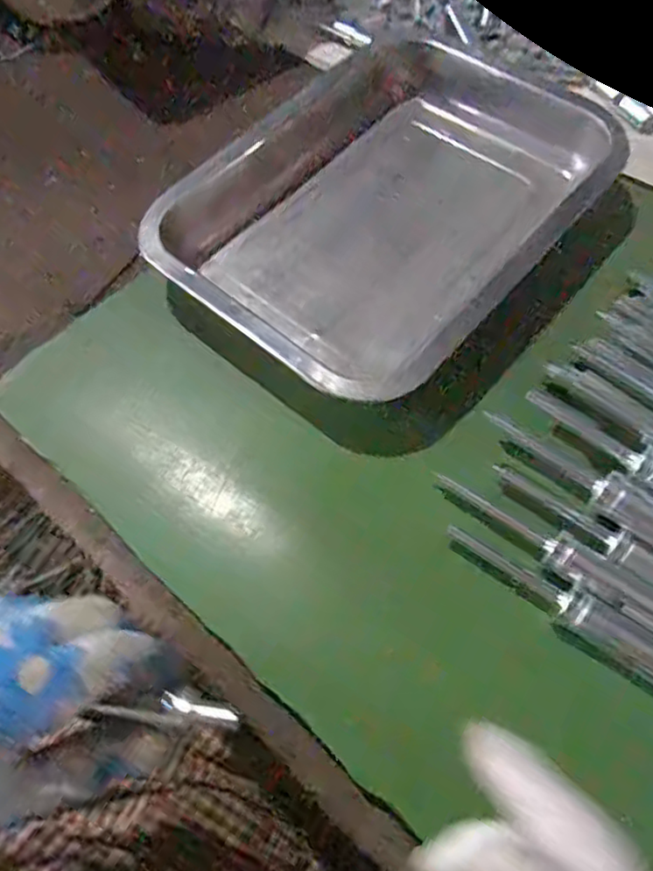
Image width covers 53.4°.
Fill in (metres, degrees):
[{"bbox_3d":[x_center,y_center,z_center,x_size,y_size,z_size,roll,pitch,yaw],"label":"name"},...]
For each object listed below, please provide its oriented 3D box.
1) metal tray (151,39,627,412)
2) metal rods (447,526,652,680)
[{"bbox_3d":[0.037,-0.136,0.385,0.257,0.043,0.184,-41,70,-17],"label":"metal tray"},{"bbox_3d":[0.116,0.080,0.277,0.141,0.018,0.017,31,68,15],"label":"metal rods"}]

